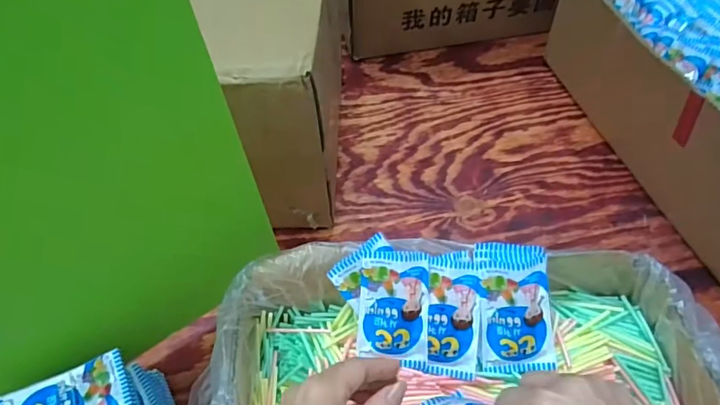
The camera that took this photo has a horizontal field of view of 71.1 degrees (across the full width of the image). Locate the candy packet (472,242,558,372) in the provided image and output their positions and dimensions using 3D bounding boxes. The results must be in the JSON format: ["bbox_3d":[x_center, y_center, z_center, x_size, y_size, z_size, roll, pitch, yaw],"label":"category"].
[{"bbox_3d":[0.139,0.096,0.455,0.062,0.033,0.111,-4,91,6],"label":"candy packet"}]

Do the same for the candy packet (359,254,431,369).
[{"bbox_3d":[0.031,0.097,0.459,0.063,0.016,0.101,2,91,2],"label":"candy packet"}]

